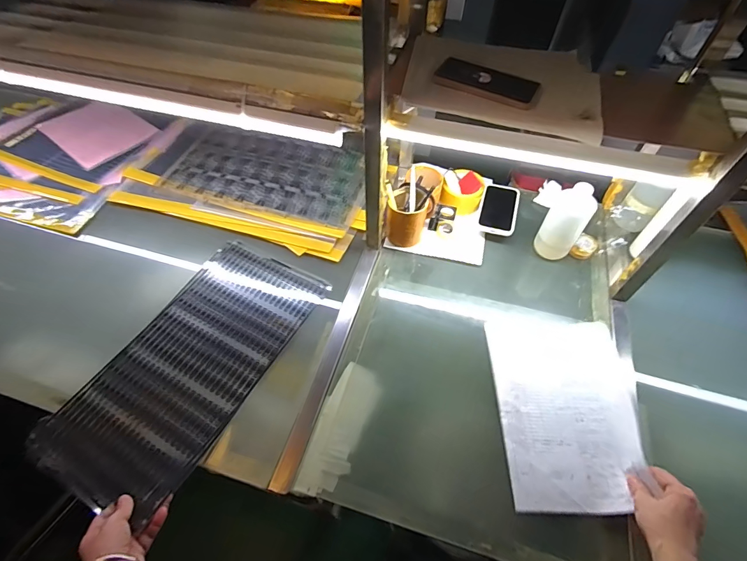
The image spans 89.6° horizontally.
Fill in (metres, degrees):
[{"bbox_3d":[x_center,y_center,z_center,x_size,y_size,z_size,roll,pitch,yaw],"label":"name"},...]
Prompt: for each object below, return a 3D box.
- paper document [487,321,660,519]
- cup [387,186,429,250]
[{"bbox_3d":[0.317,0.199,0.621,0.215,0.037,0.311,0,55,3],"label":"paper document"},{"bbox_3d":[0.070,-0.129,0.797,0.077,0.109,0.074,0,55,0],"label":"cup"}]

